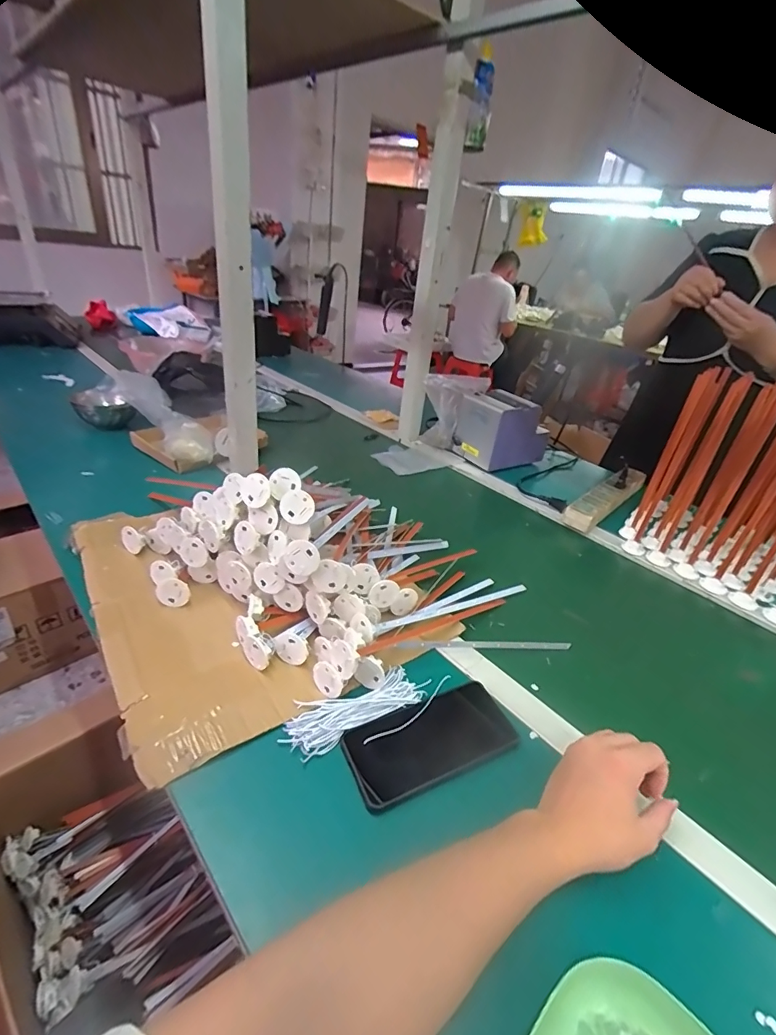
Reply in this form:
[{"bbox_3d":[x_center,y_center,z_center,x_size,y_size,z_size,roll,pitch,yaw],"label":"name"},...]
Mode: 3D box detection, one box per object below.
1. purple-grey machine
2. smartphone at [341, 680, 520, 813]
[{"bbox_3d":[0.264,-0.207,1.066,0.174,0.139,0.137,-13,36,-29],"label":"purple-grey machine"},{"bbox_3d":[0.041,0.215,0.450,0.161,0.014,0.081,-9,34,-25],"label":"smartphone"}]

